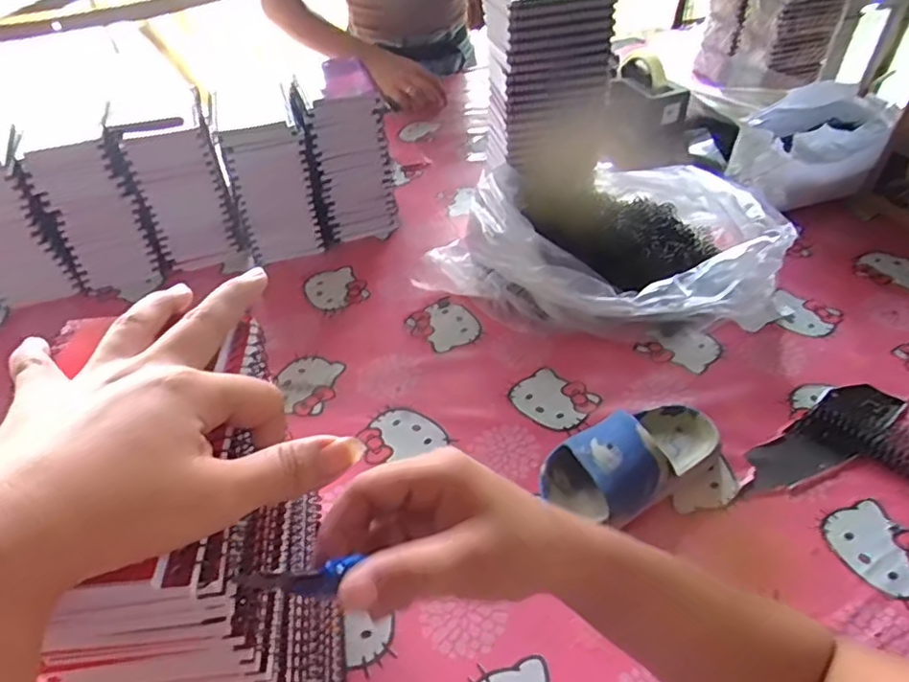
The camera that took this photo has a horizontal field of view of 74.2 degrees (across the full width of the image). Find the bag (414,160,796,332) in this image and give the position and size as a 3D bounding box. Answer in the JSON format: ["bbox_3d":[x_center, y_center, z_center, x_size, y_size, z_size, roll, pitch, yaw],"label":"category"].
[{"bbox_3d":[0.186,-0.130,0.700,0.345,0.119,0.295,26,50,27],"label":"bag"}]

